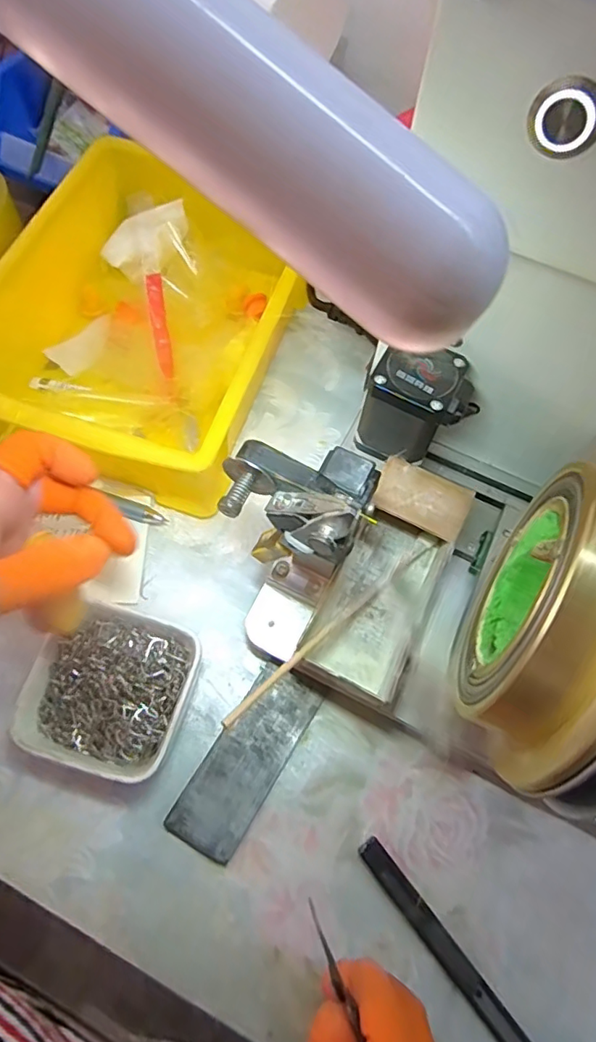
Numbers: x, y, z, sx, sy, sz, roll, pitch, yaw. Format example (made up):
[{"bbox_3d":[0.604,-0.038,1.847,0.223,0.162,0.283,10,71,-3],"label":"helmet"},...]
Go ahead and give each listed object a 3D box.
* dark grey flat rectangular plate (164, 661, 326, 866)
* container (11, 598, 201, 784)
[{"bbox_3d":[-0.027,0.127,0.299,0.038,0.005,0.098,30,67,11],"label":"dark grey flat rectangular plate"},{"bbox_3d":[-0.097,0.091,0.297,0.077,0.031,0.079,16,65,5],"label":"container"}]

